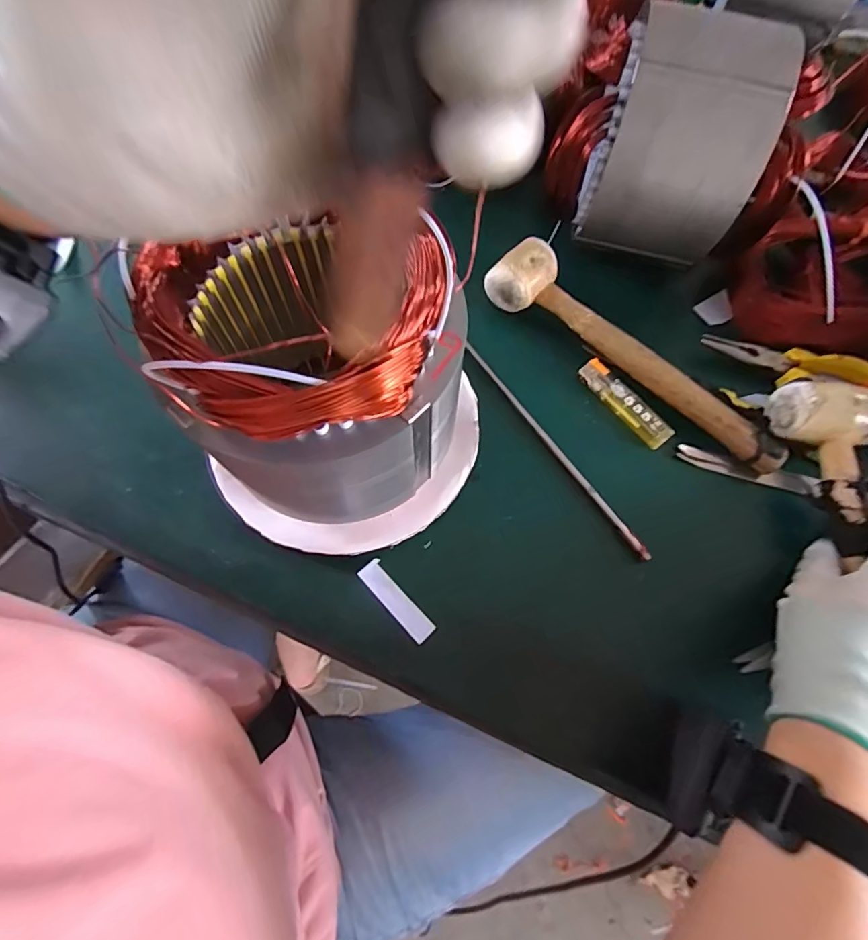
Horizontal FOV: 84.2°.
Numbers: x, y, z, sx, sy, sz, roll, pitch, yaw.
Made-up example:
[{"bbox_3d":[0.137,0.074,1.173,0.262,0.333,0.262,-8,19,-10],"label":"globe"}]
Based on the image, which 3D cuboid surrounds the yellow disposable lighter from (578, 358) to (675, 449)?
[{"bbox_3d":[0.151,-0.053,0.381,0.021,0.011,0.085,-38,76,-14],"label":"yellow disposable lighter"}]

